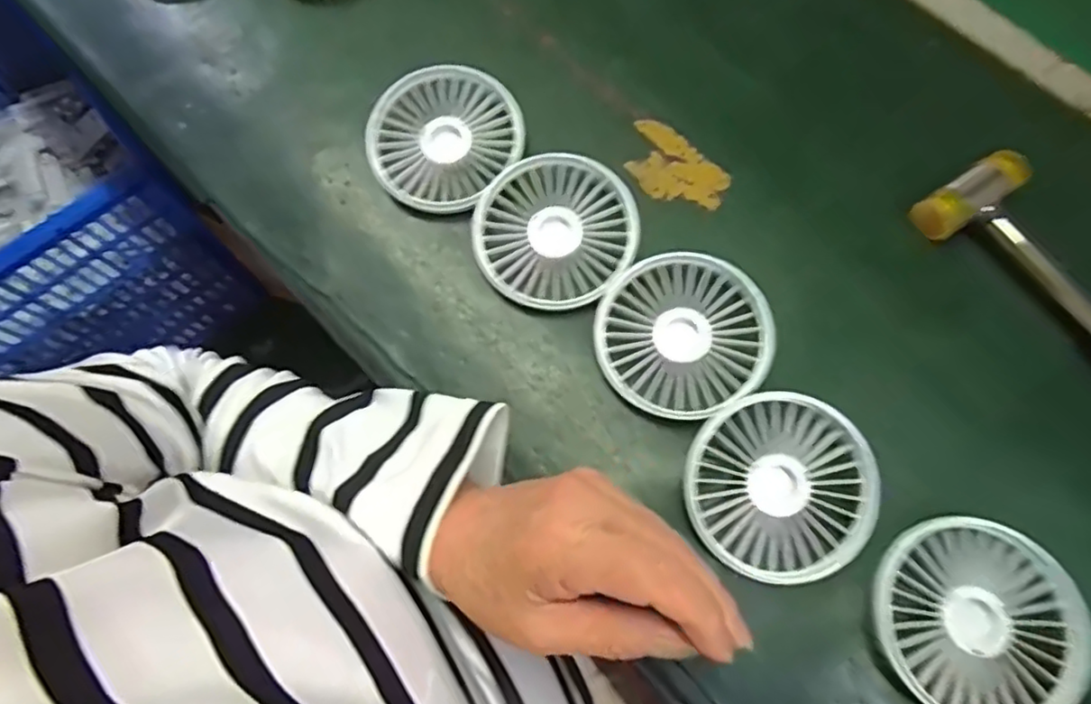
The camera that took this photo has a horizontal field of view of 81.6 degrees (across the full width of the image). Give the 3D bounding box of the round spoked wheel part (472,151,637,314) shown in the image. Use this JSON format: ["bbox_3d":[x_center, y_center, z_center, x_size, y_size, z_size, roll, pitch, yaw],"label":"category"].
[{"bbox_3d":[0.007,-0.068,0.353,0.086,0.018,0.090,0,73,1],"label":"round spoked wheel part"}]

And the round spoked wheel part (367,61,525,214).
[{"bbox_3d":[-0.058,-0.125,0.372,0.088,0.022,0.084,0,73,1],"label":"round spoked wheel part"}]

